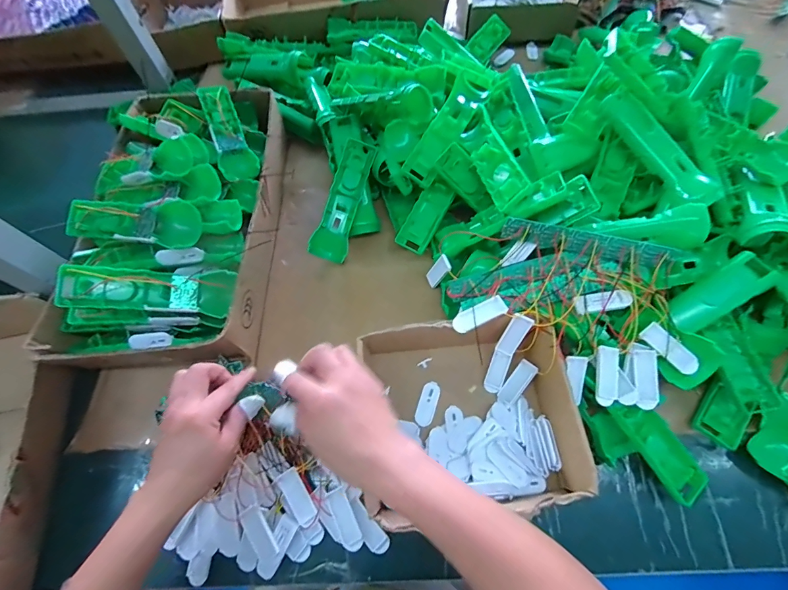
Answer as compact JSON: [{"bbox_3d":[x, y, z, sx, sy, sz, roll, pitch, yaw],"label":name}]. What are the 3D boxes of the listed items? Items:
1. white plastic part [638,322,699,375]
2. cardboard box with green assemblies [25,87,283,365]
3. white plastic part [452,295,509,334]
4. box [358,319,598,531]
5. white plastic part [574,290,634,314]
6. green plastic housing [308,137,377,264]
[{"bbox_3d":[0.278,0.054,0.372,0.022,0.012,0.056,-40,68,-15],"label":"white plastic part"},{"bbox_3d":[-0.284,-0.119,0.490,0.224,0.129,0.418,-3,63,2],"label":"cardboard box with green assemblies"},{"bbox_3d":[0.089,0.022,0.389,0.058,0.011,0.022,-26,65,-10],"label":"white plastic part"},{"bbox_3d":[0.074,0.114,0.385,0.204,0.069,0.193,-8,63,-1],"label":"box"},{"bbox_3d":[0.220,0.006,0.391,0.059,0.009,0.020,-9,63,-1],"label":"white plastic part"},{"bbox_3d":[-0.066,-0.130,0.507,0.043,0.022,0.168,17,86,12],"label":"green plastic housing"}]

